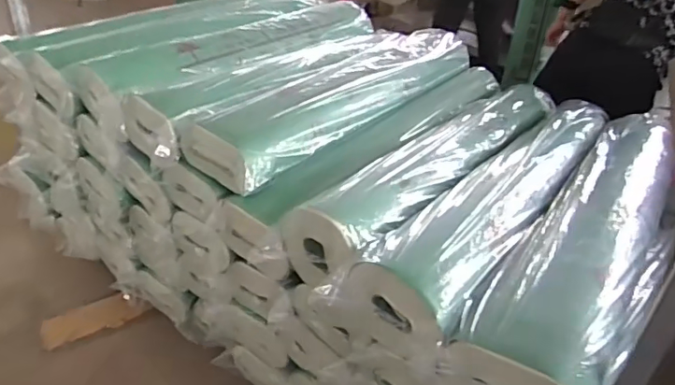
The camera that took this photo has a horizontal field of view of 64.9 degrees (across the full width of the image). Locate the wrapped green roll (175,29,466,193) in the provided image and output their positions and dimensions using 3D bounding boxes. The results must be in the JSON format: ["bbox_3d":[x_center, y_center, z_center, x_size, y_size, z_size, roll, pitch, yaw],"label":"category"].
[{"bbox_3d":[0.069,-0.331,1.630,0.260,0.106,1.237,24,38,28],"label":"wrapped green roll"}]

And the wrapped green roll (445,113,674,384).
[{"bbox_3d":[0.635,0.086,1.269,0.254,0.164,1.228,24,38,28],"label":"wrapped green roll"}]

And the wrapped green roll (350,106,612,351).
[{"bbox_3d":[0.453,-0.027,1.367,0.210,0.142,1.199,24,38,29],"label":"wrapped green roll"}]

